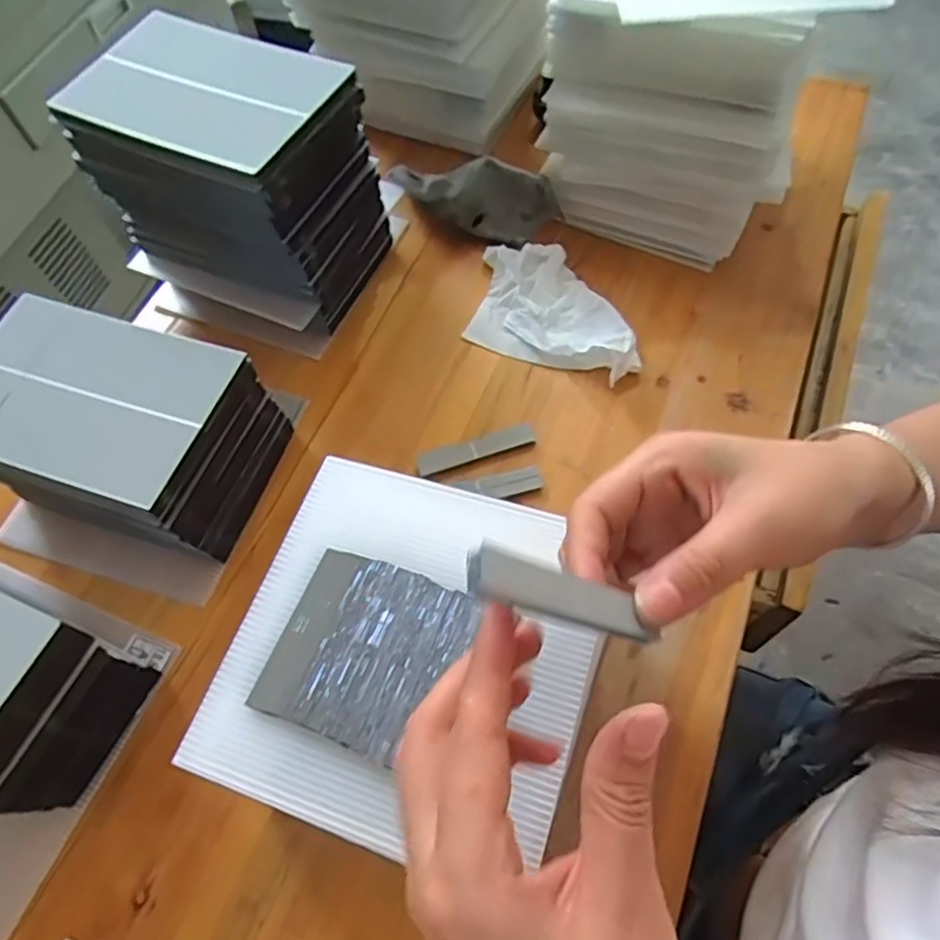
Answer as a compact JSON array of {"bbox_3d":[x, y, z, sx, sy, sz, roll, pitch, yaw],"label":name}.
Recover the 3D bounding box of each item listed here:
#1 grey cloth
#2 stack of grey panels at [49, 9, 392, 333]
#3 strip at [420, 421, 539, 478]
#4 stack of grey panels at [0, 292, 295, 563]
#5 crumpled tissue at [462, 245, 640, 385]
[{"bbox_3d":[0.005,-0.227,0.536,0.137,0.049,0.044,7,63,8],"label":"grey cloth"},{"bbox_3d":[-0.163,-0.201,0.472,0.167,0.165,0.119,19,65,14],"label":"stack of grey panels"},{"bbox_3d":[0.004,-0.015,0.443,0.081,0.006,0.020,-17,62,-5],"label":"strip"},{"bbox_3d":[-0.217,-0.021,0.410,0.166,0.098,0.113,17,64,13],"label":"stack of grey panels"},{"bbox_3d":[0.068,-0.127,0.490,0.131,0.030,0.104,16,64,13],"label":"crumpled tissue"}]

